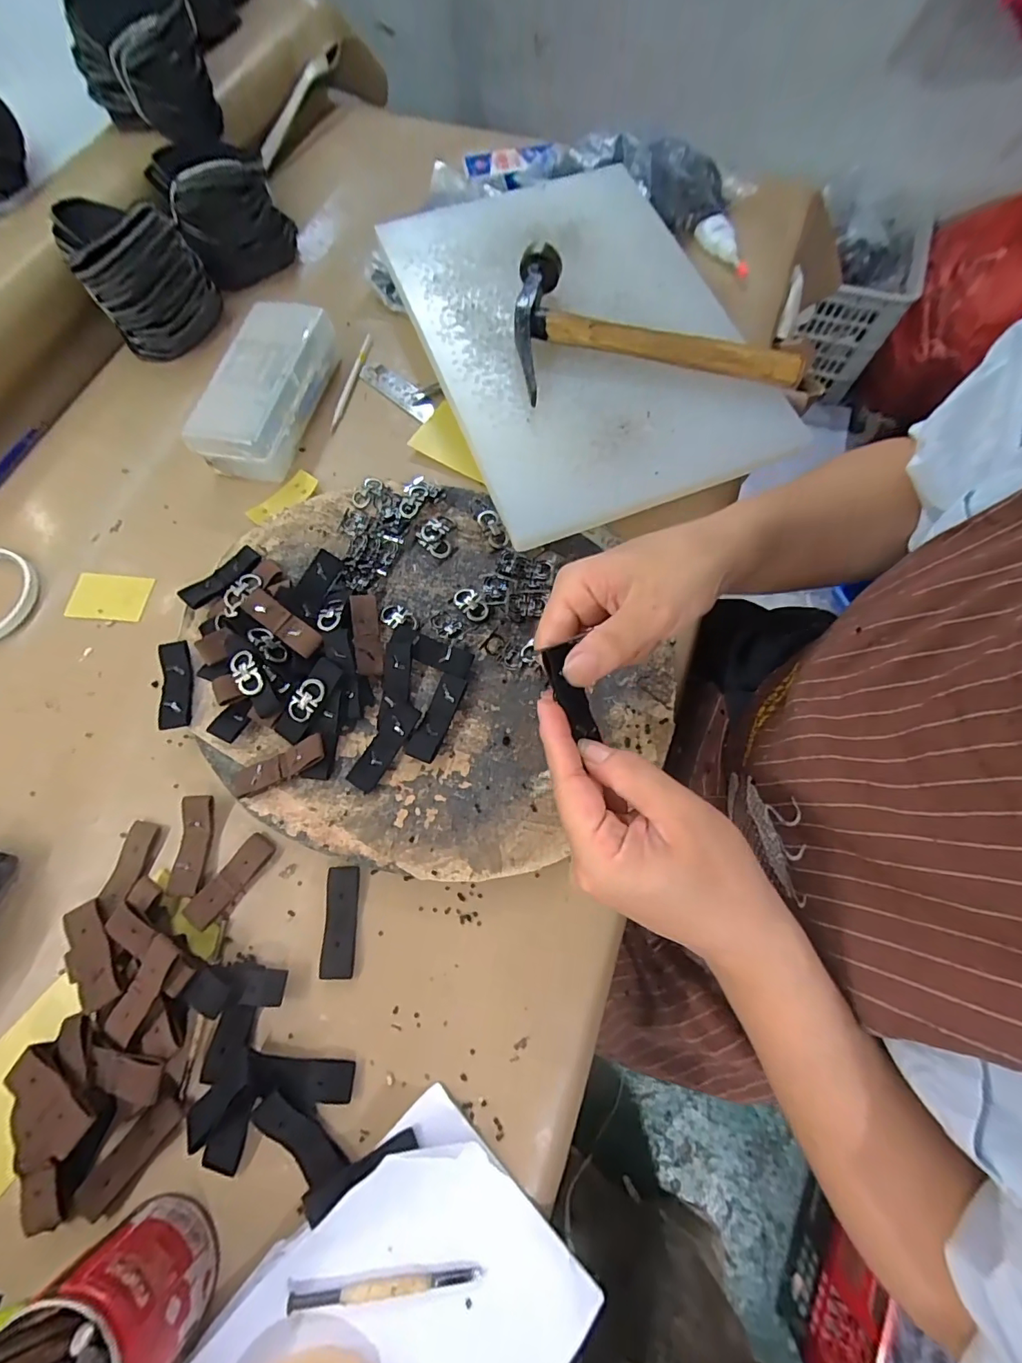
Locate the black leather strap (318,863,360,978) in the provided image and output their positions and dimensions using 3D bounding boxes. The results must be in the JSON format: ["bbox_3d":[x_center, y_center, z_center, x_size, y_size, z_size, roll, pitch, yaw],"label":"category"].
[{"bbox_3d":[-0.109,0.152,0.313,0.021,0.004,0.063,-2,71,1],"label":"black leather strap"}]

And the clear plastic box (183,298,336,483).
[{"bbox_3d":[-0.211,-0.255,0.433,0.082,0.048,0.168,11,71,6],"label":"clear plastic box"}]

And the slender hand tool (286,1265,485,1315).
[{"bbox_3d":[-0.062,0.303,0.245,0.095,0.006,0.007,-5,71,0],"label":"slender hand tool"}]

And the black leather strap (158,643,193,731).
[{"bbox_3d":[-0.234,0.002,0.343,0.020,0.004,0.062,-8,74,-17],"label":"black leather strap"}]

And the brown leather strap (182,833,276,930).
[{"bbox_3d":[-0.182,0.130,0.321,0.019,0.008,0.064,35,76,13],"label":"brown leather strap"}]

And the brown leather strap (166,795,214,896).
[{"bbox_3d":[-0.209,0.107,0.325,0.018,0.012,0.061,-1,71,2],"label":"brown leather strap"}]

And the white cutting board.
[{"bbox_3d":[0.057,-0.317,0.422,0.257,0.025,0.366,-19,71,-5],"label":"white cutting board"}]

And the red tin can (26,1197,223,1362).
[{"bbox_3d":[-0.181,0.295,0.225,0.060,0.066,0.067,-25,72,-7],"label":"red tin can"}]

